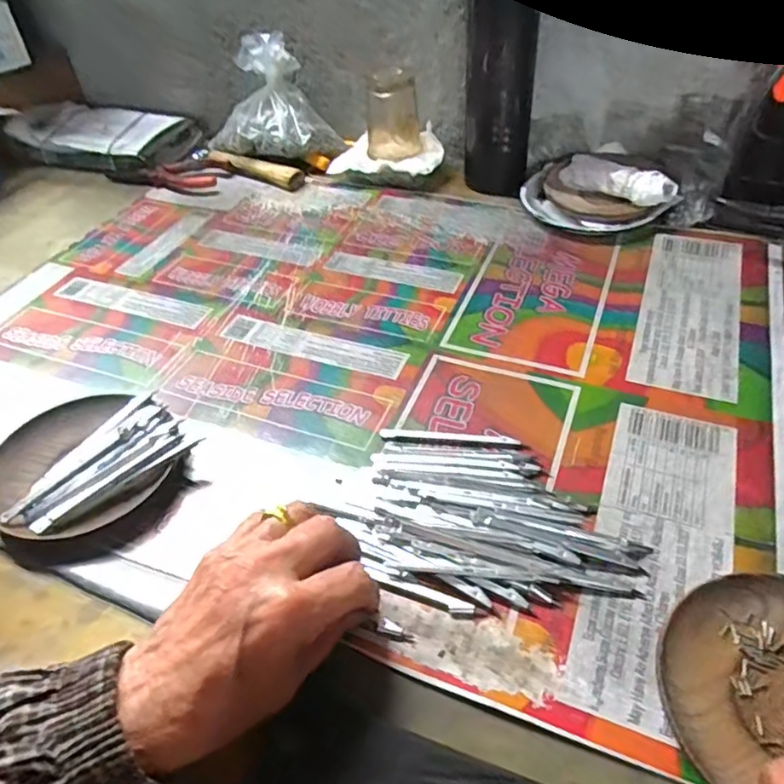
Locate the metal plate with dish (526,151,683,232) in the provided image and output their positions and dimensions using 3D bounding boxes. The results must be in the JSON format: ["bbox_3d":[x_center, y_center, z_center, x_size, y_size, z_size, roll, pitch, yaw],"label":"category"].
[{"bbox_3d":[0.197,-0.203,0.590,0.134,0.044,0.126,-2,45,2],"label":"metal plate with dish"}]

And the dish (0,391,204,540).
[{"bbox_3d":[-0.195,0.043,0.385,0.113,0.020,0.108,-2,45,2],"label":"dish"}]

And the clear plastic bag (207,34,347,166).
[{"bbox_3d":[-0.135,-0.316,0.674,0.147,0.120,0.075,-6,45,-2],"label":"clear plastic bag"}]

